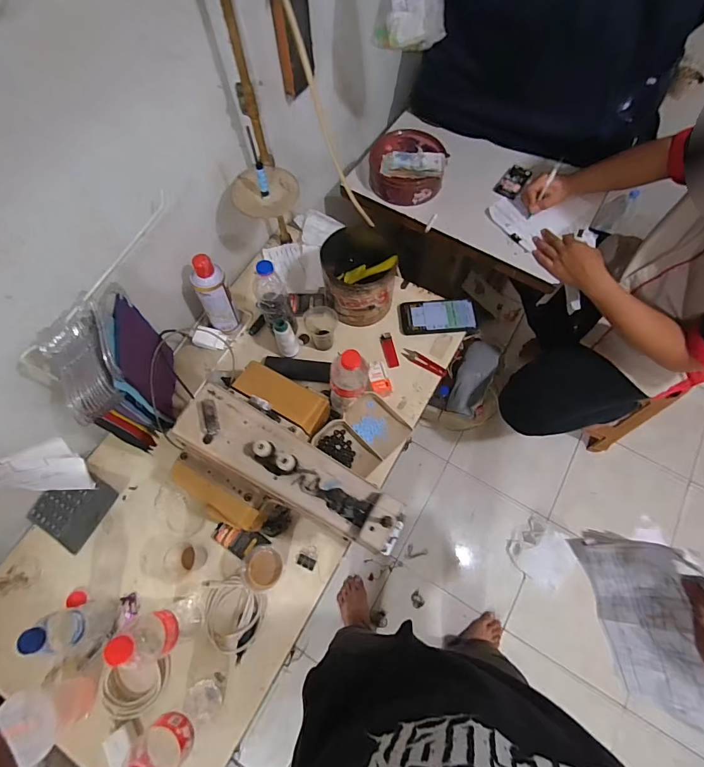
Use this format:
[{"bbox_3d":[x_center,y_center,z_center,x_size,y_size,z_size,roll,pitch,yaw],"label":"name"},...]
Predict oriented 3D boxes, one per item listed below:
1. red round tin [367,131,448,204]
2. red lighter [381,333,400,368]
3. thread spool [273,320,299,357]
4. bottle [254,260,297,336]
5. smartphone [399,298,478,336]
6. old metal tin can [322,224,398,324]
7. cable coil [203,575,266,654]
[{"bbox_3d":[0.140,-0.541,1.009,0.191,0.095,0.164,1,68,1],"label":"red round tin"},{"bbox_3d":[0.083,-0.073,0.875,0.025,0.007,0.085,-12,68,-5],"label":"red lighter"},{"bbox_3d":[-0.135,-0.093,0.820,0.041,0.120,0.031,-19,69,-7],"label":"thread spool"},{"bbox_3d":[-0.156,-0.160,0.808,0.064,0.203,0.065,0,68,0],"label":"bottle"},{"bbox_3d":[0.195,-0.152,0.902,0.169,0.007,0.079,-3,75,4],"label":"smartphone"},{"bbox_3d":[0.018,-0.231,0.859,0.148,0.146,0.163,4,68,2],"label":"old metal tin can"},{"bbox_3d":[-0.203,0.392,0.676,0.103,0.035,0.109,0,68,0],"label":"cable coil"}]

